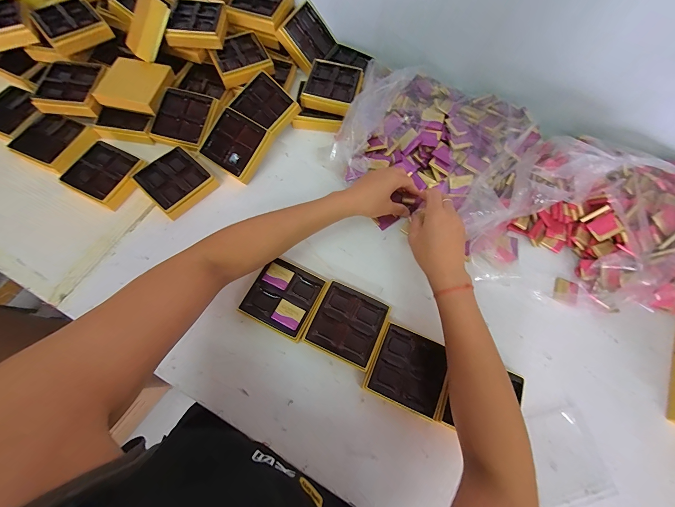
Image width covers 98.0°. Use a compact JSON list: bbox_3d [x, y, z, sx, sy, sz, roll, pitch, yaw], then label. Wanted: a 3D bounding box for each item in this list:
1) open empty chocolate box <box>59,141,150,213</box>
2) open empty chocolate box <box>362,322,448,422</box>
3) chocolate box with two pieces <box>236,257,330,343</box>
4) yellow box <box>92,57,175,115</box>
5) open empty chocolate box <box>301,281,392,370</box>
[{"bbox_3d":[-0.383,-0.133,0.486,0.106,0.021,0.094,29,70,9],"label":"open empty chocolate box"},{"bbox_3d":[0.096,0.157,0.400,0.095,0.024,0.095,24,69,7],"label":"open empty chocolate box"},{"bbox_3d":[-0.075,0.063,0.426,0.096,0.026,0.094,25,69,7],"label":"chocolate box with two pieces"},{"bbox_3d":[-0.362,-0.303,0.526,0.110,0.021,0.101,14,68,3],"label":"yellow box"},{"bbox_3d":[0.015,0.100,0.419,0.097,0.022,0.097,25,69,7],"label":"open empty chocolate box"}]

